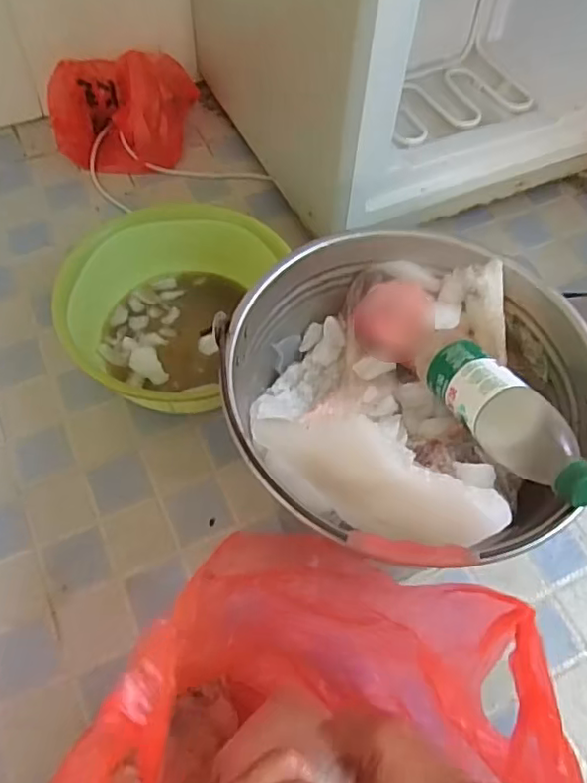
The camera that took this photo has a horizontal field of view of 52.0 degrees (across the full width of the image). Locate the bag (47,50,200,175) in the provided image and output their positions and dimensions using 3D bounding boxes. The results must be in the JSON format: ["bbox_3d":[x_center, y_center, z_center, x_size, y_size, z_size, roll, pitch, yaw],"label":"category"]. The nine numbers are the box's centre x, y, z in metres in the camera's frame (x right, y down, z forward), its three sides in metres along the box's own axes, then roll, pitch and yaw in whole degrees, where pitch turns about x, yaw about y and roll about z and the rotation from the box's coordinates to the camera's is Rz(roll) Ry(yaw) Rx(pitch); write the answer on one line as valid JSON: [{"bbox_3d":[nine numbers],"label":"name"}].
[{"bbox_3d":[-0.286,-0.465,1.000,0.211,0.124,0.169,14,59,5],"label":"bag"}]

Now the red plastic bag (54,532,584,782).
[{"bbox_3d":[0.014,0.294,0.470,0.270,0.310,0.306,20,60,8],"label":"red plastic bag"}]

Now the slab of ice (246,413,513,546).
[{"bbox_3d":[0.056,0.067,0.439,0.178,0.113,0.026,23,61,9],"label":"slab of ice"}]

